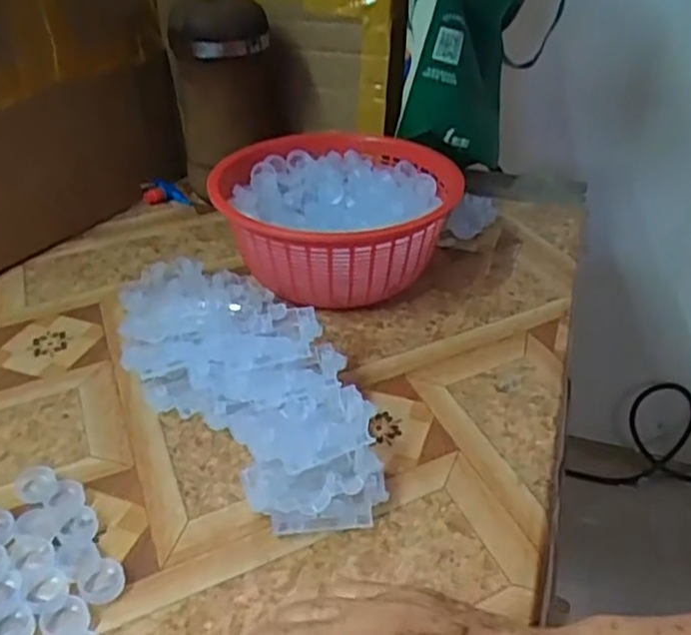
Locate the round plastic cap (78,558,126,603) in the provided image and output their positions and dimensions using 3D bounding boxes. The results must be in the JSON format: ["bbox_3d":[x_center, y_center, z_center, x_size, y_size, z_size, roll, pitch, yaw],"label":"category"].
[{"bbox_3d":[-0.115,0.124,0.340,0.023,0.004,0.021,0,34,0],"label":"round plastic cap"}]

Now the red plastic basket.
[{"bbox_3d":[-0.006,-0.076,0.574,0.177,0.082,0.200,11,35,16],"label":"red plastic basket"}]

